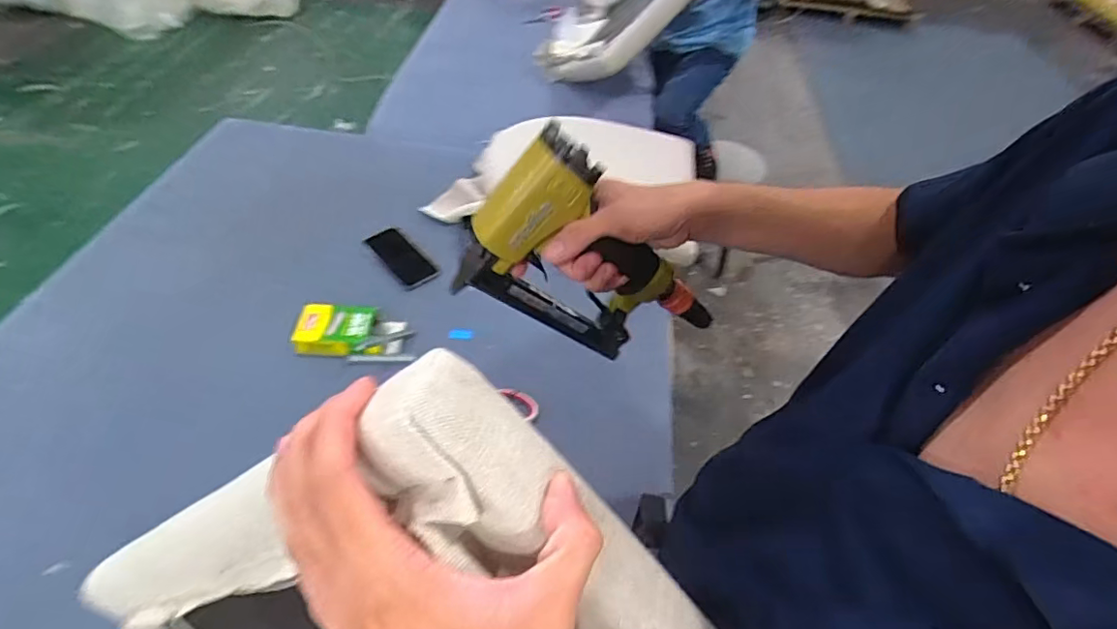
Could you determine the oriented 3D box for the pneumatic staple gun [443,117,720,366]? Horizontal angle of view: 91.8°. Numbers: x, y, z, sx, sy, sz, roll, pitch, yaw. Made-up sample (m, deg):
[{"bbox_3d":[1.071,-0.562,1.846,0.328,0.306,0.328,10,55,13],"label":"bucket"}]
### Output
[{"bbox_3d":[0.019,-0.036,0.448,0.122,0.244,0.048,-35,47,15],"label":"pneumatic staple gun"}]

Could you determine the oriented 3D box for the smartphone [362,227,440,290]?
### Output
[{"bbox_3d":[-0.288,-0.106,0.997,0.074,0.012,0.168,-31,59,-29],"label":"smartphone"}]

